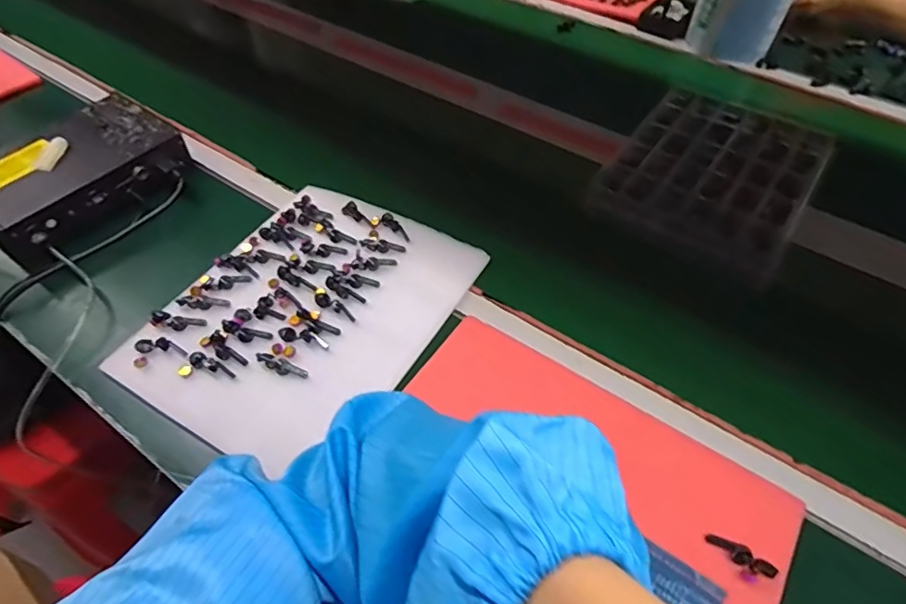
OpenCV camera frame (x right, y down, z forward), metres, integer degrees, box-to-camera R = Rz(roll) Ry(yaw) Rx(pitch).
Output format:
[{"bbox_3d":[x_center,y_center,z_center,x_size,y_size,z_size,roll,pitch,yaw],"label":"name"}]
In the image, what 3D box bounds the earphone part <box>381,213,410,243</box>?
[{"bbox_3d":[-0.071,-0.092,0.663,0.015,0.008,0.051,-30,56,-23],"label":"earphone part"}]

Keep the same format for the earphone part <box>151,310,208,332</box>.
[{"bbox_3d":[-0.290,0.021,0.572,0.054,0.010,0.016,8,49,-12],"label":"earphone part"}]

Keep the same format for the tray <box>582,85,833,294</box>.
[{"bbox_3d":[0.351,-0.175,0.729,0.237,0.044,0.308,30,57,20],"label":"tray"}]

